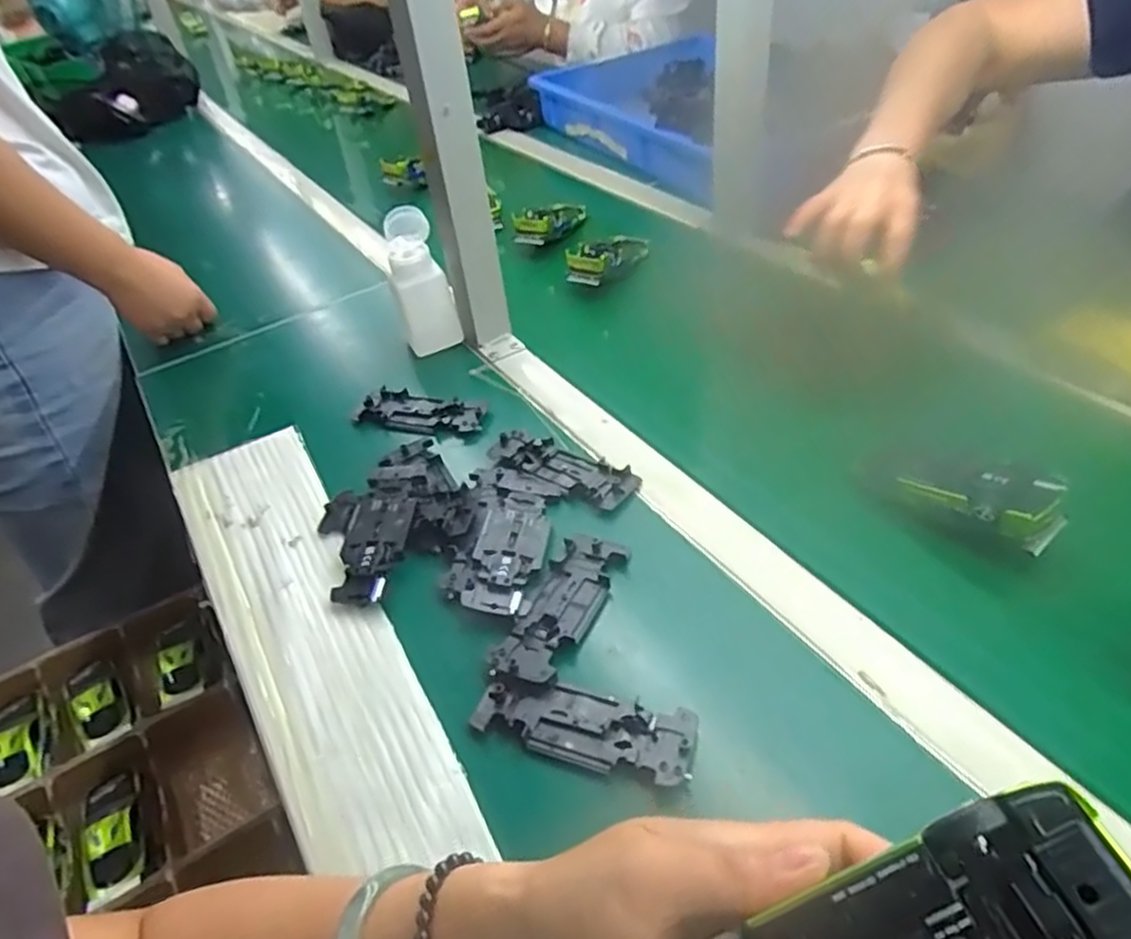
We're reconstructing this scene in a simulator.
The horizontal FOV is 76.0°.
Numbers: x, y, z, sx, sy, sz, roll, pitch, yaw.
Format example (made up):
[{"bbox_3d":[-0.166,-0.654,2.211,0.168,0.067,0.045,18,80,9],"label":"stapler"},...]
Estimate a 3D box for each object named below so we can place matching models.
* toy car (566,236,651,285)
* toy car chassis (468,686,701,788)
[{"bbox_3d":[0.053,-0.239,0.828,0.055,0.040,0.130,20,33,27],"label":"toy car"},{"bbox_3d":[0.010,0.146,0.411,0.124,0.010,0.042,8,44,17],"label":"toy car chassis"}]

